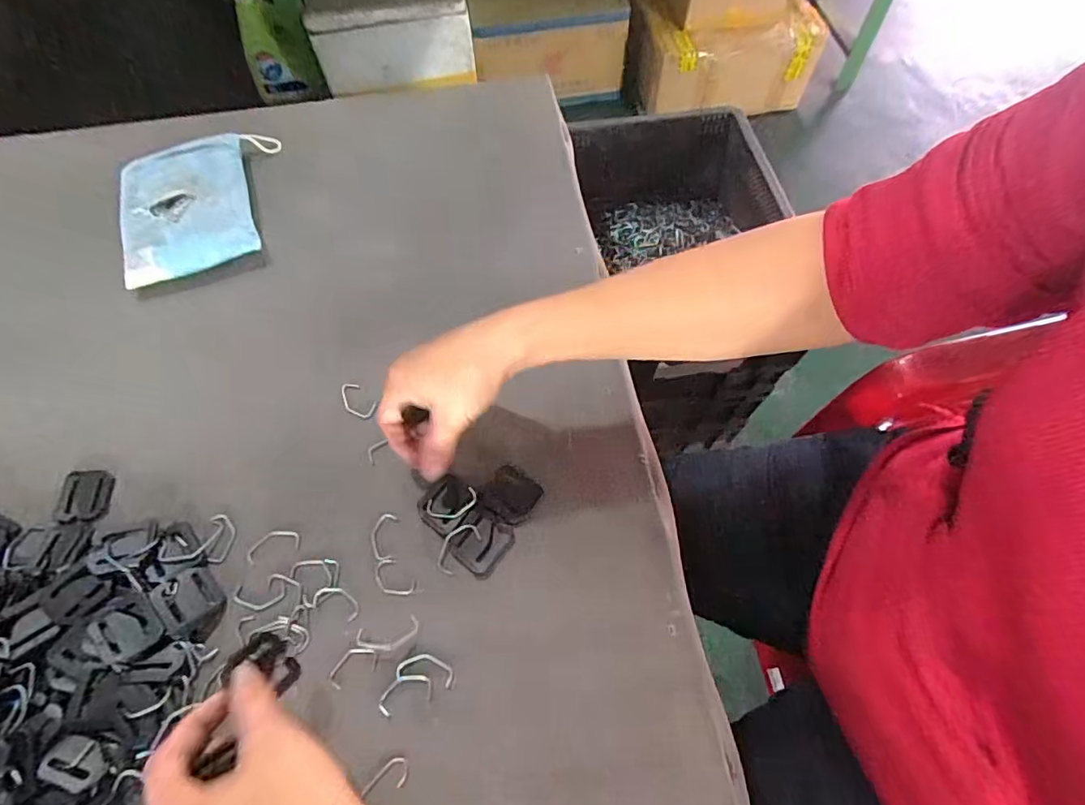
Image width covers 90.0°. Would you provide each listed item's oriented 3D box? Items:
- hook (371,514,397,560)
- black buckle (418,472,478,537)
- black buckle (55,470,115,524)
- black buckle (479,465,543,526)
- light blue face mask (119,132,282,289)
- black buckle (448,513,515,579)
[{"bbox_3d":[-0.112,0.093,0.377,0.016,0.004,0.032,1,62,4],"label":"hook"},{"bbox_3d":[-0.066,0.073,0.386,0.038,0.007,0.036,-41,69,-17],"label":"black buckle"},{"bbox_3d":[-0.337,0.069,0.401,0.040,0.005,0.040,-3,63,0],"label":"black buckle"},{"bbox_3d":[-0.024,0.067,0.392,0.036,0.006,0.039,33,69,17],"label":"black buckle"},{"bbox_3d":[-0.324,-0.192,0.513,0.135,0.022,0.161,-16,66,-11],"label":"light blue face mask"},{"bbox_3d":[-0.042,0.097,0.376,0.035,0.004,0.039,34,69,17],"label":"black buckle"}]

